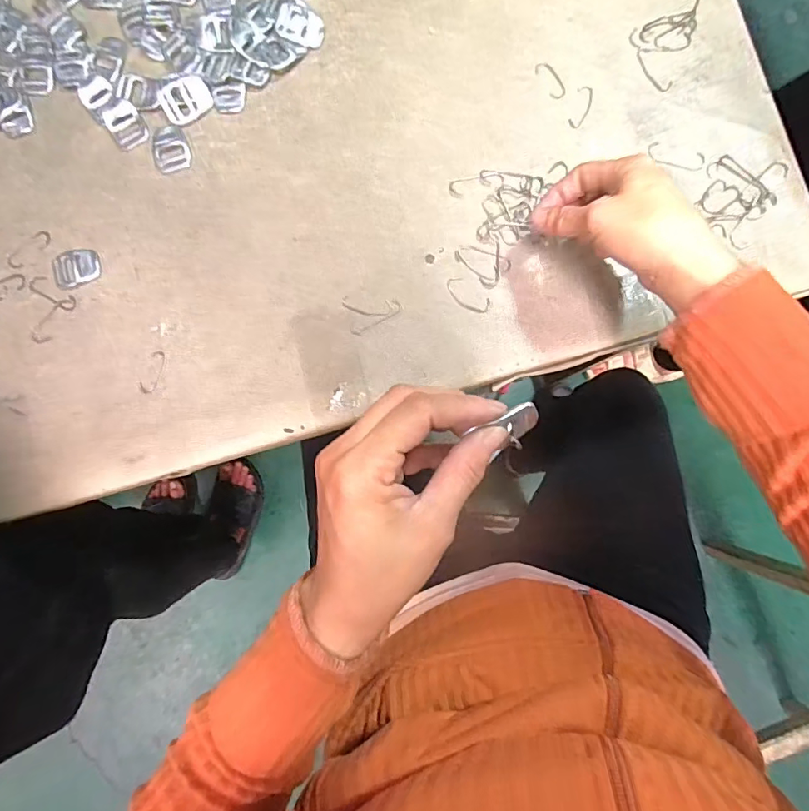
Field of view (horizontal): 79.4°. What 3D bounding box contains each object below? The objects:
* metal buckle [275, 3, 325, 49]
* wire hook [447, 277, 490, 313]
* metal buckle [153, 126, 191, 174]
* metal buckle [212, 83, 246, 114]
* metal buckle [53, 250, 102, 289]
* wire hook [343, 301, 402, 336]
[{"bbox_3d":[-0.085,-0.312,0.401,0.037,0.008,0.028,9,85,5],"label":"metal buckle"},{"bbox_3d":[0.049,-0.086,0.381,0.038,0.004,0.018,39,88,6],"label":"wire hook"},{"bbox_3d":[-0.193,-0.211,0.401,0.029,0.004,0.040,-19,84,2],"label":"metal buckle"},{"bbox_3d":[-0.145,-0.254,0.403,0.026,0.004,0.023,-3,84,4],"label":"metal buckle"},{"bbox_3d":[-0.267,-0.112,0.397,0.038,0.005,0.027,-13,84,3],"label":"metal buckle"},{"bbox_3d":[-0.026,-0.069,0.384,0.046,0.004,0.026,-1,85,4],"label":"wire hook"}]

